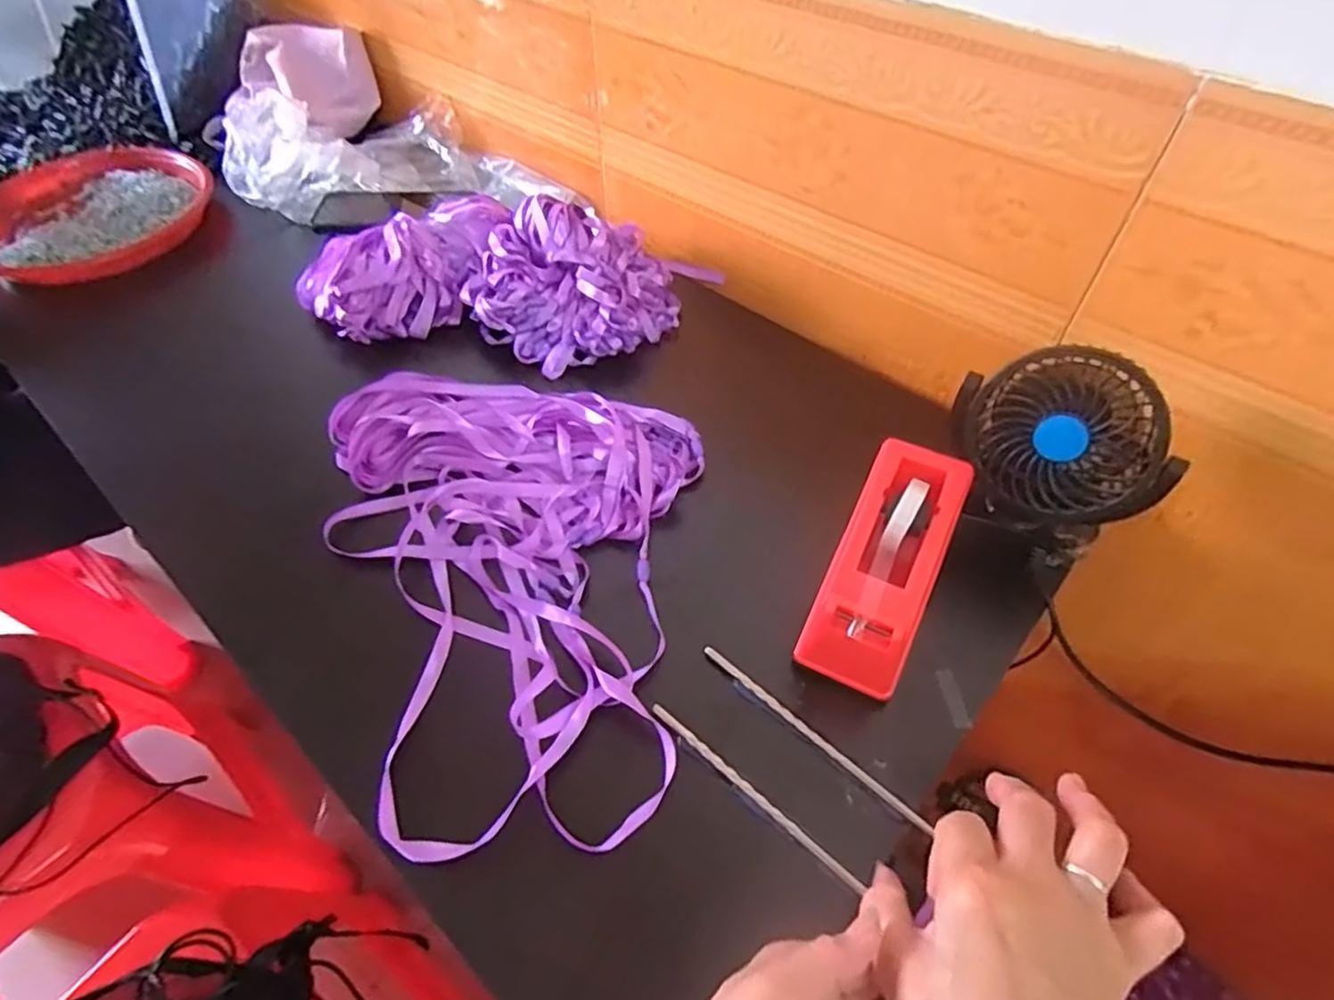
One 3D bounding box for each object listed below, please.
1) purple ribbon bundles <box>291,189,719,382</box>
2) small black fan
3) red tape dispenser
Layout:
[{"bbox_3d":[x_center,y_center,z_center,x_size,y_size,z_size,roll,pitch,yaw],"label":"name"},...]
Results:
[{"bbox_3d":[-0.147,-0.211,0.630,0.343,0.074,0.182,11,53,10],"label":"purple ribbon bundles"},{"bbox_3d":[0.239,-0.029,0.434,0.119,0.120,0.064,21,55,17],"label":"small black fan"},{"bbox_3d":[0.136,0.038,0.427,0.062,0.064,0.158,22,55,17],"label":"red tape dispenser"}]

